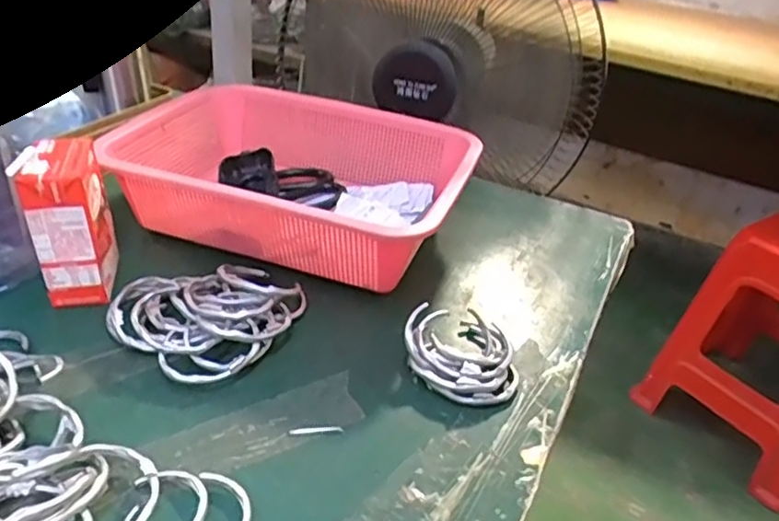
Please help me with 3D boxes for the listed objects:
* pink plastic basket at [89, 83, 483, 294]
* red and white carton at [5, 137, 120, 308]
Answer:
[{"bbox_3d":[-0.082,-0.074,0.575,0.292,0.085,0.220,14,33,11],"label":"pink plastic basket"},{"bbox_3d":[-0.236,-0.032,0.463,0.047,0.106,0.066,2,33,-8],"label":"red and white carton"}]

